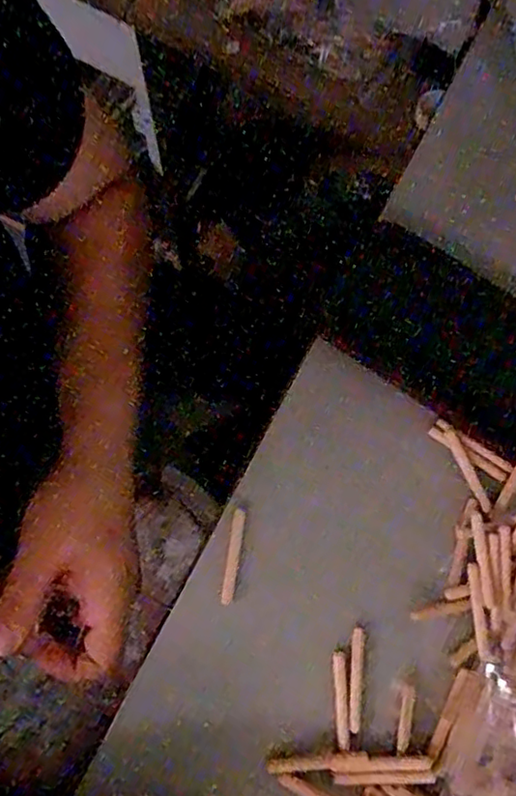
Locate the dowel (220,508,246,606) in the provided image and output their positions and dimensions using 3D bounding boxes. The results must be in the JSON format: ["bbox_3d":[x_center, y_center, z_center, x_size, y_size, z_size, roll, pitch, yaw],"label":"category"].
[{"bbox_3d":[-0.013,0.084,0.328,0.007,0.004,0.049,8,78,2],"label":"dowel"}]

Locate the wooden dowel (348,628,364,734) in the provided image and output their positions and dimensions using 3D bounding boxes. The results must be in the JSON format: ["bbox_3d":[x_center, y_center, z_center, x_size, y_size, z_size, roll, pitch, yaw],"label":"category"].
[{"bbox_3d":[0.051,0.145,0.318,0.007,0.004,0.049,4,78,1],"label":"wooden dowel"}]

